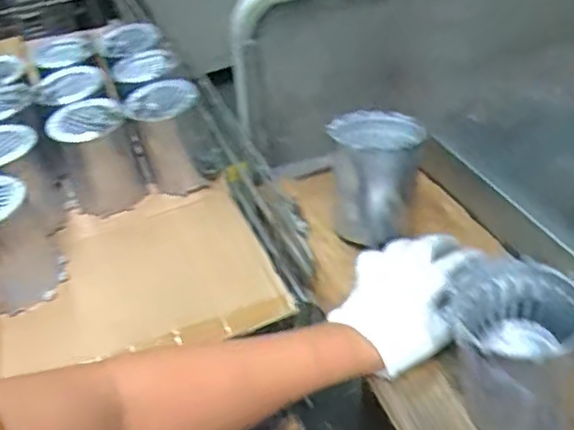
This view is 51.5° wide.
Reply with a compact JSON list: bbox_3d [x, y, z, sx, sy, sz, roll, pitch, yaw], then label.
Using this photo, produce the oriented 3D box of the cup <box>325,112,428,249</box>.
[{"bbox_3d":[0.094,-0.045,0.628,0.088,0.108,0.107,-5,43,0],"label":"cup"}]

